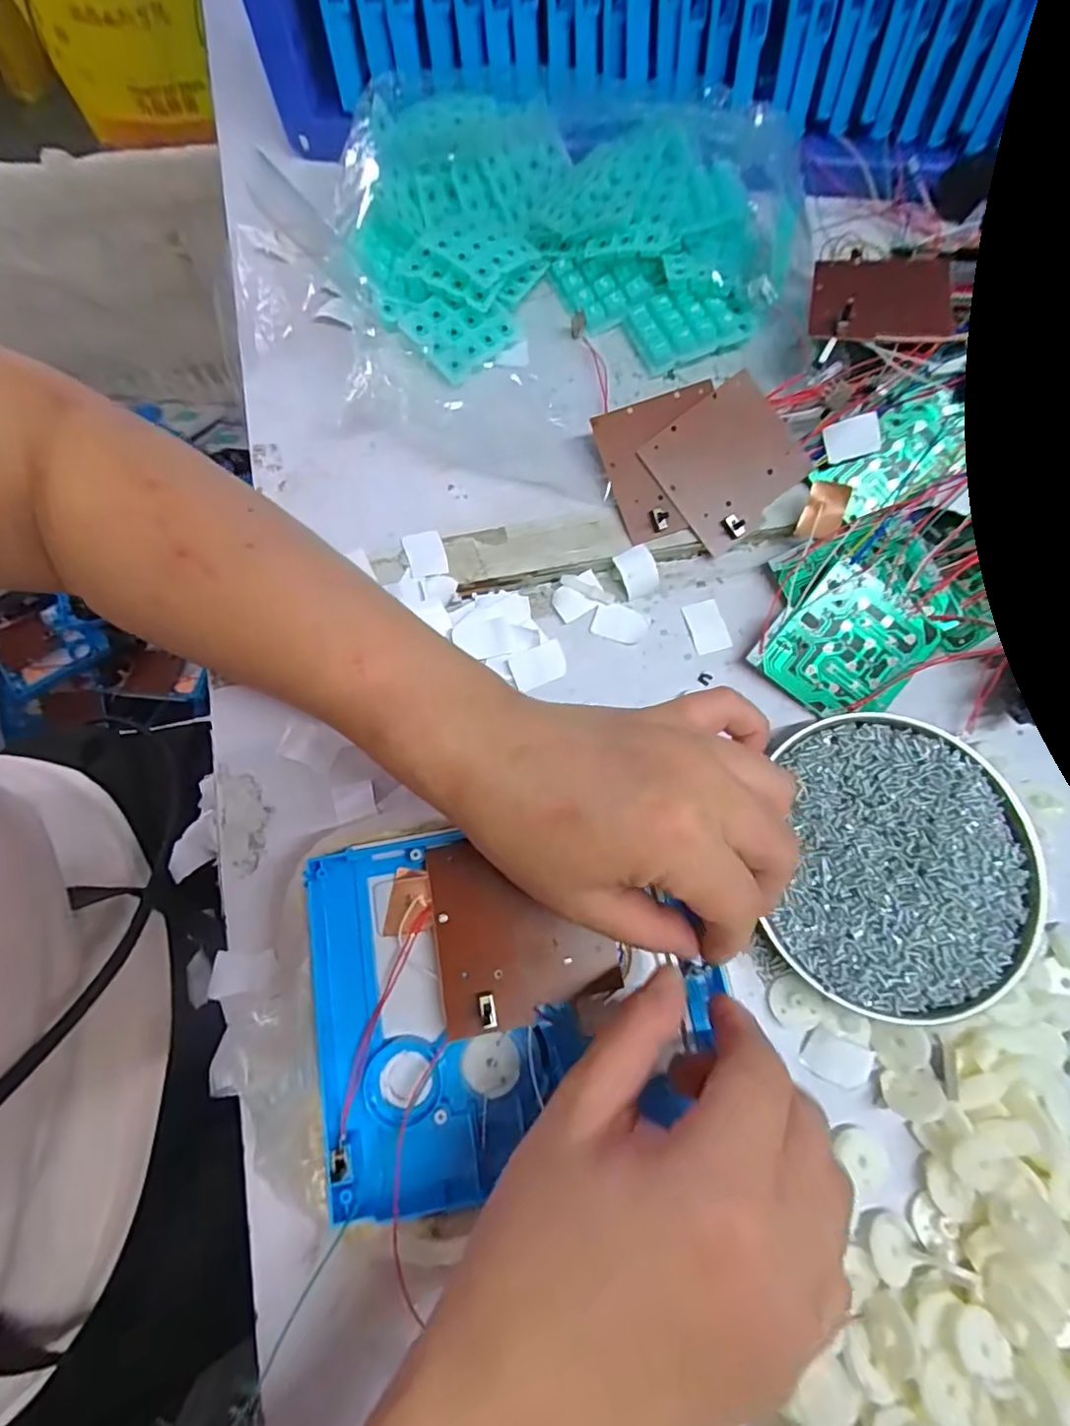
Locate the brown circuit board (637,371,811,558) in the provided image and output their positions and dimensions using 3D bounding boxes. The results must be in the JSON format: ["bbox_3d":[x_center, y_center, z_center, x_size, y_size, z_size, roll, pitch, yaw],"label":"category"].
[{"bbox_3d":[0.107,-0.138,0.325,0.072,0.006,0.071,-39,92,3],"label":"brown circuit board"}]

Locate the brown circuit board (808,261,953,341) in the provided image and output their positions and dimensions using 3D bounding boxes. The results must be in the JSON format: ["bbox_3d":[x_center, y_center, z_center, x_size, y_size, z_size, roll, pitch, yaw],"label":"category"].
[{"bbox_3d":[0.192,-0.235,0.328,0.070,0.010,0.075,9,63,14],"label":"brown circuit board"}]

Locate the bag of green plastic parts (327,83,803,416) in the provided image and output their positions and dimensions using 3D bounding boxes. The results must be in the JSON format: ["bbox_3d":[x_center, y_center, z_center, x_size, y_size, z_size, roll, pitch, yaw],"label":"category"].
[{"bbox_3d":[0.016,-0.287,0.345,0.272,0.057,0.168,-13,75,-5],"label":"bag of green plastic parts"}]

